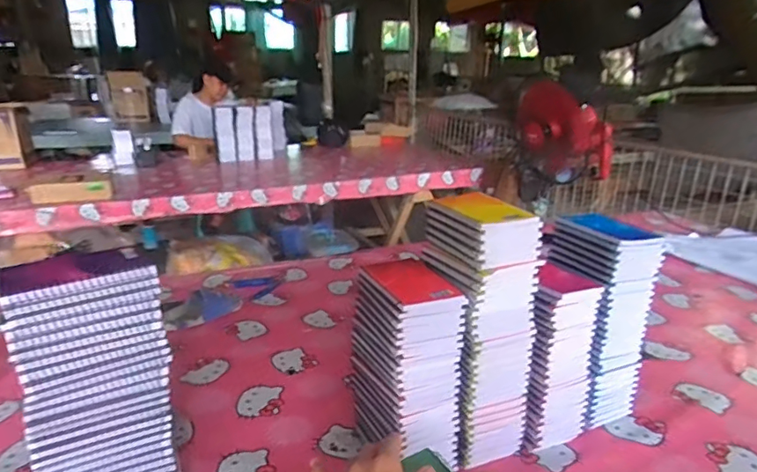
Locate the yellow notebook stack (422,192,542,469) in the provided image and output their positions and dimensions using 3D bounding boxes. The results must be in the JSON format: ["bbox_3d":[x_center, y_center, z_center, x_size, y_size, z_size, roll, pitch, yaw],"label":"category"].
[{"bbox_3d":[0.125,0.128,0.711,0.107,0.339,0.143,-9,20,-26],"label":"yellow notebook stack"}]

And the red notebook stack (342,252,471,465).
[{"bbox_3d":[0.035,0.175,0.680,0.094,0.257,0.128,-9,20,-27],"label":"red notebook stack"}]

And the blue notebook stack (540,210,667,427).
[{"bbox_3d":[0.323,0.127,0.794,0.106,0.289,0.130,-8,20,-24],"label":"blue notebook stack"}]

